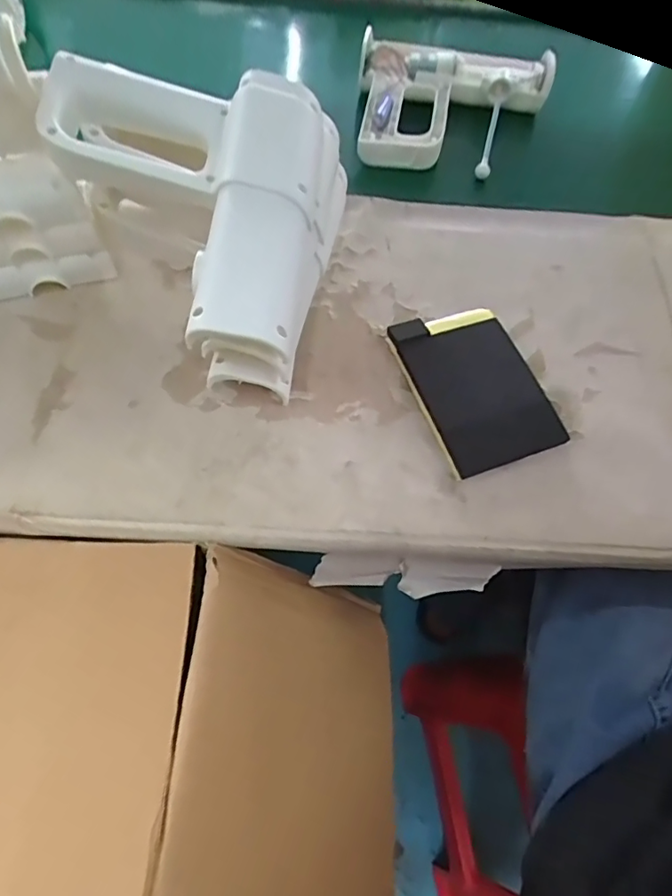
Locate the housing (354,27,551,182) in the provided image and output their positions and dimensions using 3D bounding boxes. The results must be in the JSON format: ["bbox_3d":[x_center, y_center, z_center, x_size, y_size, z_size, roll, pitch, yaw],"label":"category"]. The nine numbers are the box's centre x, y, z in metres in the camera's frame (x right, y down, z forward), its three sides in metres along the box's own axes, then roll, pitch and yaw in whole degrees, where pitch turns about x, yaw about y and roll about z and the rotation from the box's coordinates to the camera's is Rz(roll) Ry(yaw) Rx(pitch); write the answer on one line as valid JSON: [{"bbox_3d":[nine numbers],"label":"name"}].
[{"bbox_3d":[0.113,-0.351,0.543,0.188,0.061,0.140,11,64,4],"label":"housing"}]

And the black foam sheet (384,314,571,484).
[{"bbox_3d":[0.107,-0.051,0.416,0.093,0.015,0.135,-21,66,-11],"label":"black foam sheet"}]

